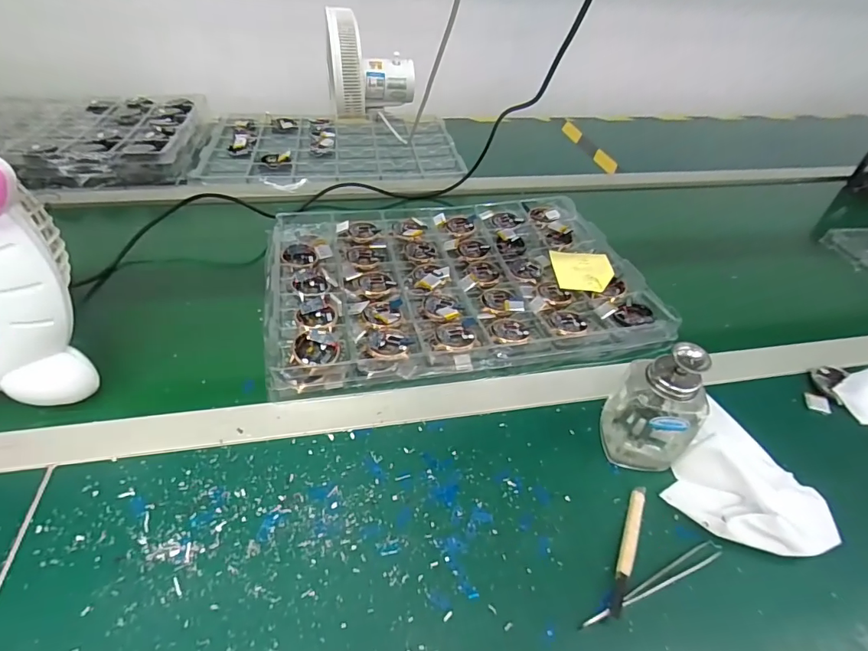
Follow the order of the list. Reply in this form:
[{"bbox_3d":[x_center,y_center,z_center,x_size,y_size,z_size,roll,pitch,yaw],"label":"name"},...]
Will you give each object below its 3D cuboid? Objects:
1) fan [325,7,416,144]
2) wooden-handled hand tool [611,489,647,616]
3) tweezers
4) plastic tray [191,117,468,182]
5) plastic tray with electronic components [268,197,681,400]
[{"bbox_3d":[-0.161,-0.612,1.095,0.172,0.222,0.199,-7,44,-13],"label":"fan"},{"bbox_3d":[0.150,0.167,0.351,0.010,0.009,0.109,23,47,17],"label":"wooden-handled hand tool"},{"bbox_3d":[0.160,0.186,0.333,0.131,0.009,0.013,-14,48,-19],"label":"tweezers"},{"bbox_3d":[-0.182,-0.336,0.842,0.434,0.018,0.283,-4,44,-9],"label":"plastic tray"},{"bbox_3d":[0.026,-0.069,0.572,0.433,0.032,0.308,-5,45,-11],"label":"plastic tray with electronic components"}]

